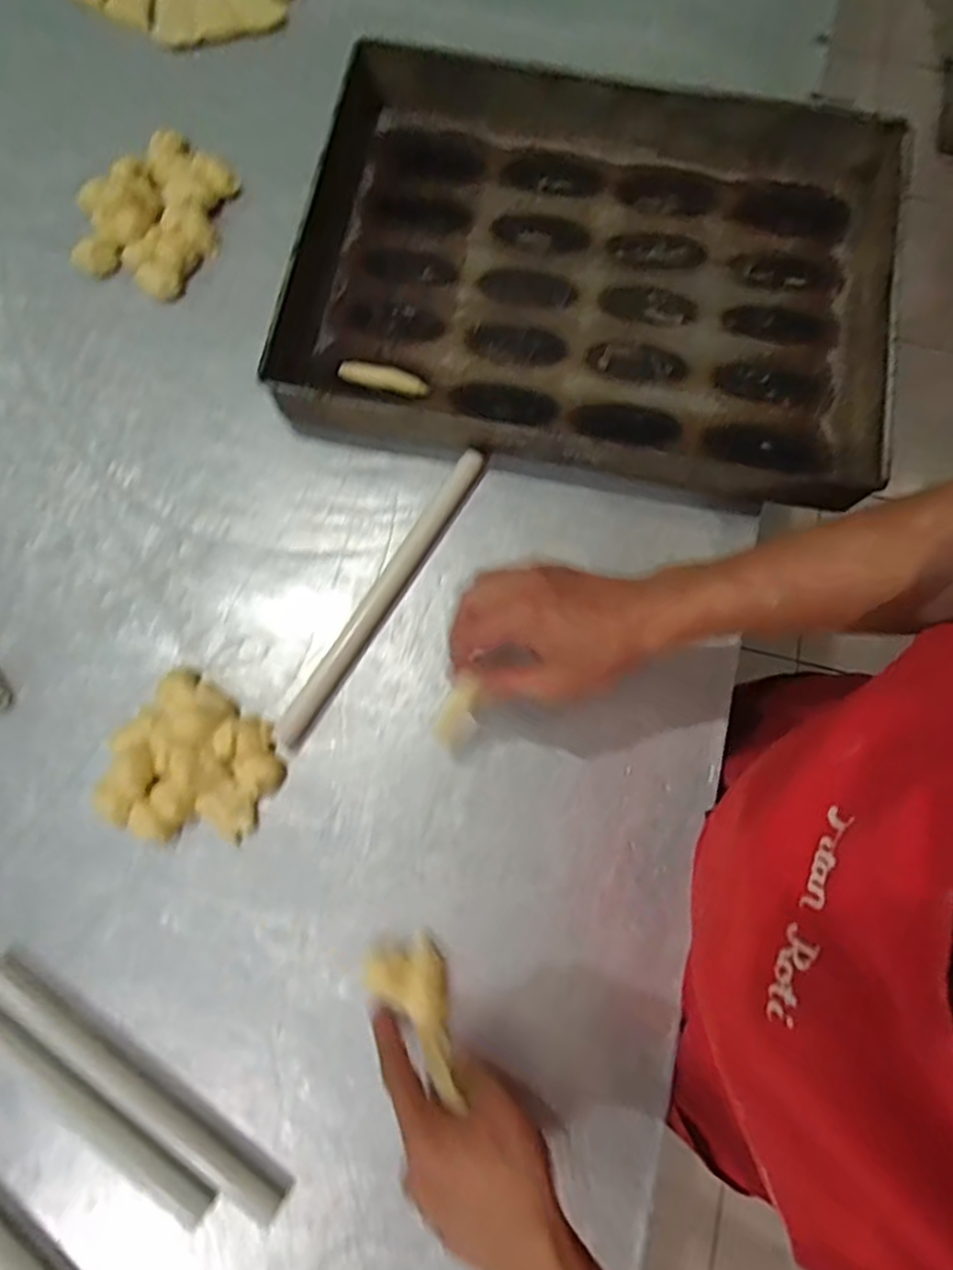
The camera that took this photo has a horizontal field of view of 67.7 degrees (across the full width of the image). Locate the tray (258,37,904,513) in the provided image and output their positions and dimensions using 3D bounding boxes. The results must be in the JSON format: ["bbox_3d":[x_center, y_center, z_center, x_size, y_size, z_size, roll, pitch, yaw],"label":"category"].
[{"bbox_3d":[0.102,-0.322,0.627,0.520,0.052,0.372,9,78,1],"label":"tray"}]

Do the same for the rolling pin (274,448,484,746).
[{"bbox_3d":[-0.077,-0.035,0.581,0.023,0.017,0.279,31,79,6],"label":"rolling pin"}]

